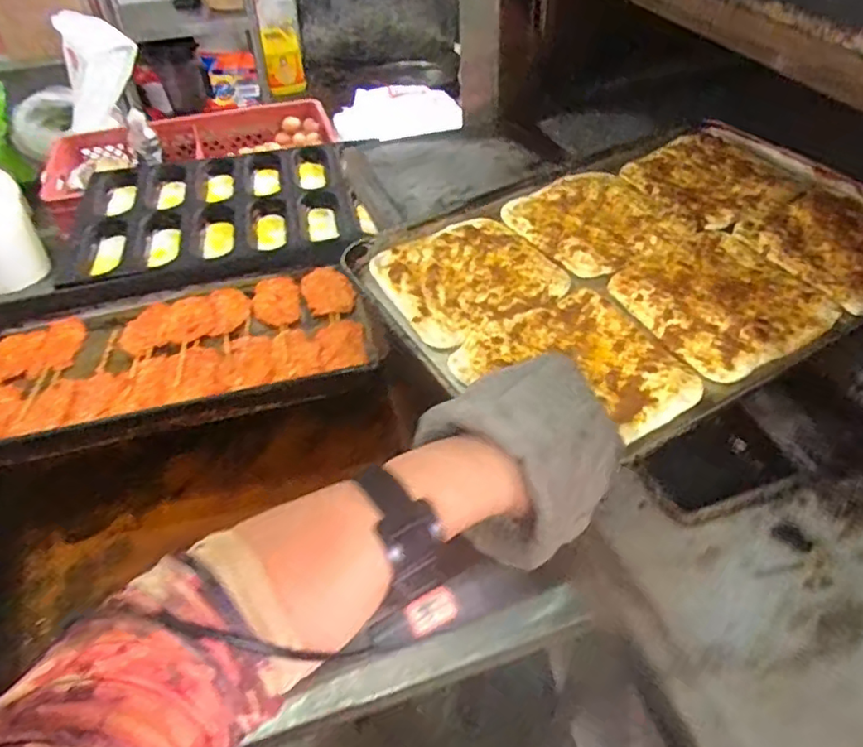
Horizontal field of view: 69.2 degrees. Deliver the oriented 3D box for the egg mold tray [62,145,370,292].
[{"bbox_3d":[-0.416,-0.322,1.232,0.591,0.061,0.447,-9,45,-6],"label":"egg mold tray"}]

